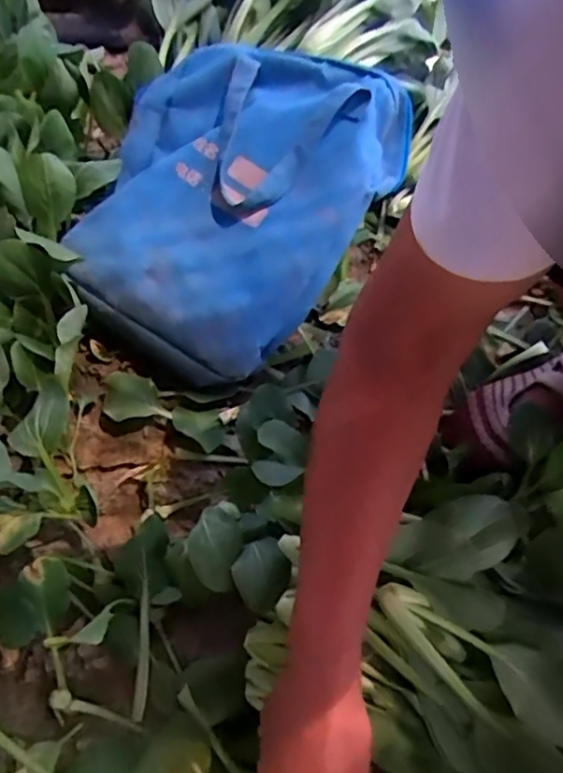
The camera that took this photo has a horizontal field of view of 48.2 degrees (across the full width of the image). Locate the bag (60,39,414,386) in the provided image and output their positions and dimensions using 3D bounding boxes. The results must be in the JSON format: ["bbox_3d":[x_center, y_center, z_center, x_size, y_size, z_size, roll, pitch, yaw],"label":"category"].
[{"bbox_3d":[-0.049,-0.192,0.604,0.260,0.123,0.319,33,65,18],"label":"bag"}]

